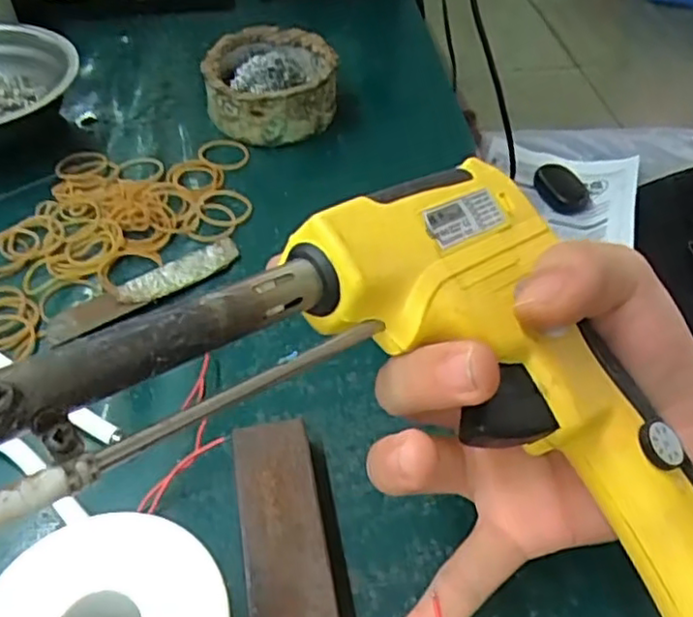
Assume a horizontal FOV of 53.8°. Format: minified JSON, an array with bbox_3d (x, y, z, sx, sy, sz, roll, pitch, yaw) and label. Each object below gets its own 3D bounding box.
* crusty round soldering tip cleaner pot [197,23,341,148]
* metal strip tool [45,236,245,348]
[{"bbox_3d":[-0.048,-0.140,0.429,0.077,0.038,0.084,-10,49,-10],"label":"crusty round soldering tip cleaner pot"},{"bbox_3d":[-0.100,-0.011,0.340,0.100,0.005,0.020,-27,54,-23],"label":"metal strip tool"}]

